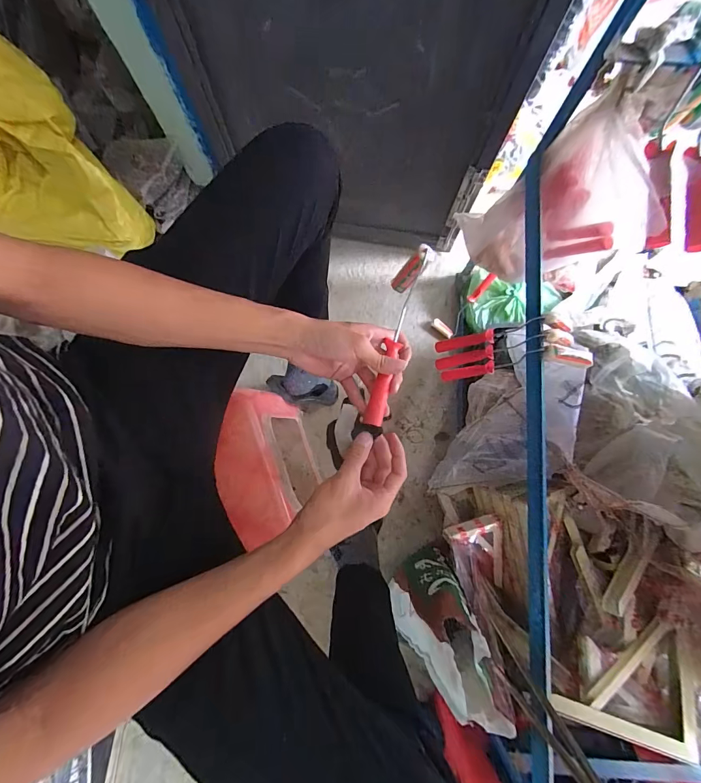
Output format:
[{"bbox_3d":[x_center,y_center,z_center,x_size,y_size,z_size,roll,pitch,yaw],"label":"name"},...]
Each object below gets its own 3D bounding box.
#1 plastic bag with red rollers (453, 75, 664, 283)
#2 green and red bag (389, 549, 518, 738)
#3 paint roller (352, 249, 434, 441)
[{"bbox_3d":[0.351,-0.313,0.654,0.254,0.296,0.111,34,82,6],"label":"plastic bag with red rollers"},{"bbox_3d":[0.165,0.462,0.725,0.138,0.307,0.216,-10,80,-1],"label":"green and red bag"},{"bbox_3d":[0.052,-0.058,0.467,0.038,0.087,0.246,15,69,3],"label":"paint roller"}]

